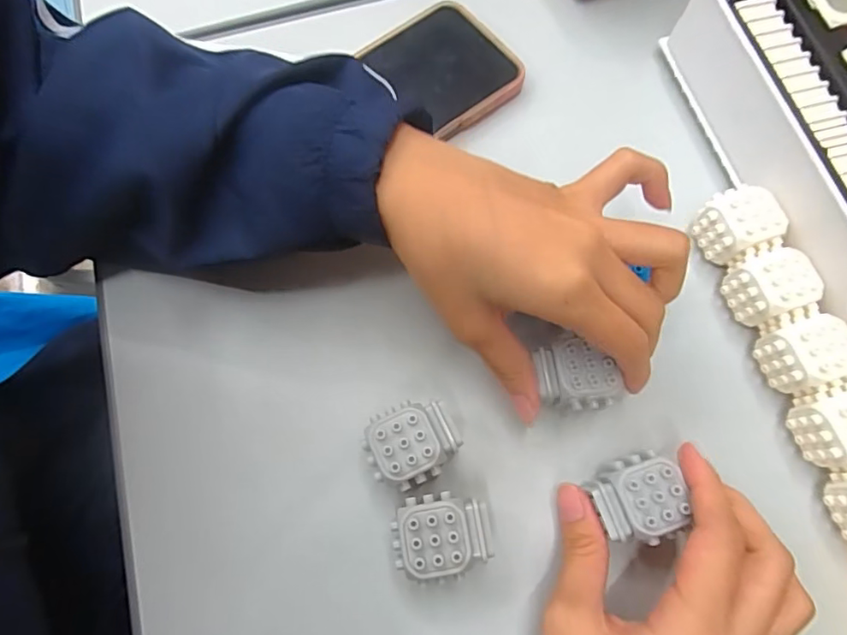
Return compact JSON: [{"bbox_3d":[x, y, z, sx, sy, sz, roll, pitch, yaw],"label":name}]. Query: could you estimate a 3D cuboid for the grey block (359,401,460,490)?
[{"bbox_3d":[-0.005,0.061,0.255,0.042,0.037,0.035,-25,74,-7],"label":"grey block"}]

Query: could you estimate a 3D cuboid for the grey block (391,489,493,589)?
[{"bbox_3d":[0.009,0.100,0.242,0.042,0.037,0.034,-9,72,-2],"label":"grey block"}]

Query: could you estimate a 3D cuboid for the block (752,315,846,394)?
[{"bbox_3d":[0.190,0.020,0.264,0.033,0.035,0.031,-22,73,-6],"label":"block"}]

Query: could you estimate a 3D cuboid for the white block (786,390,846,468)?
[{"bbox_3d":[0.199,0.053,0.252,0.031,0.035,0.031,-15,73,-4],"label":"white block"}]

